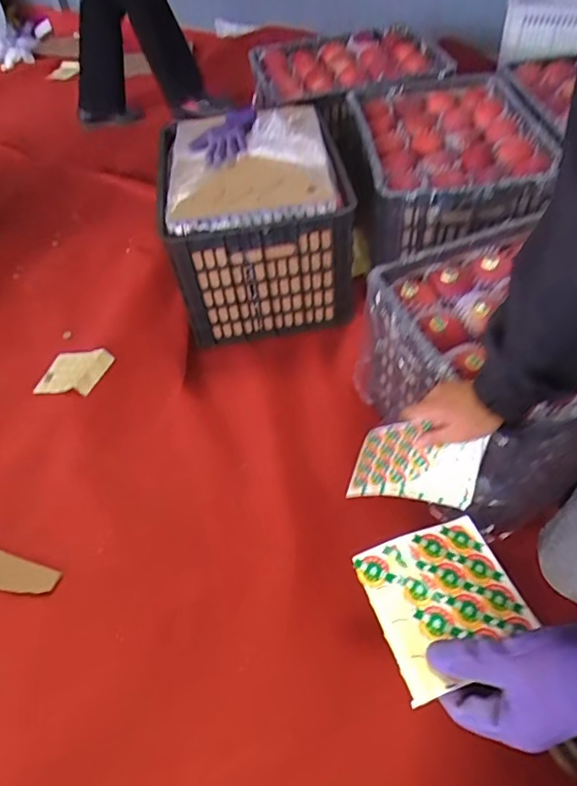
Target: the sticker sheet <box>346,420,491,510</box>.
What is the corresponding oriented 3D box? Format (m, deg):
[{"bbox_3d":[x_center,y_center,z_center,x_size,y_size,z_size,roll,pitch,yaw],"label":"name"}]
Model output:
[{"bbox_3d":[0.169,0.097,0.701,0.170,0.129,0.037,7,36,-7],"label":"sticker sheet"}]

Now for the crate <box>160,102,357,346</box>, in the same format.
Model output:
[{"bbox_3d":[-0.074,-0.394,1.244,0.370,0.324,0.459,-11,51,-2],"label":"crate"}]

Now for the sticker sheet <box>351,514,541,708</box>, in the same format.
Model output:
[{"bbox_3d":[0.124,0.161,0.424,0.111,0.008,0.111,-18,52,-10],"label":"sticker sheet"}]

